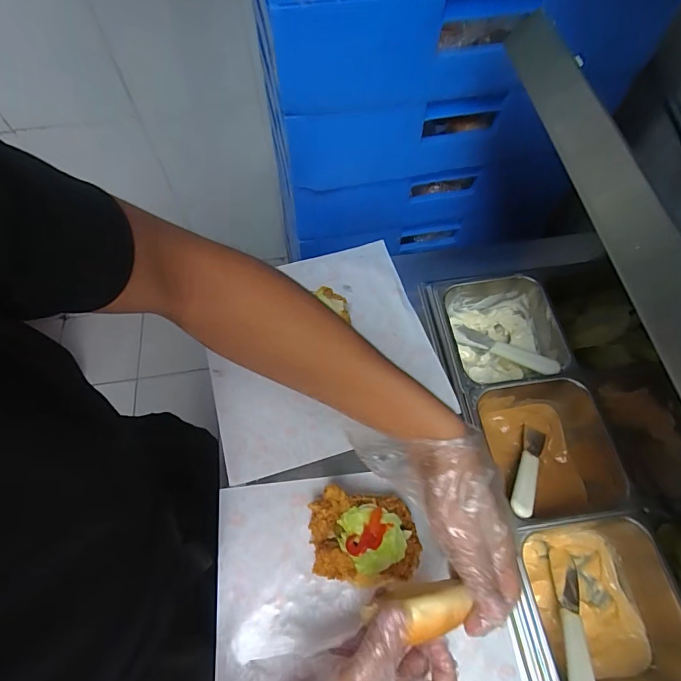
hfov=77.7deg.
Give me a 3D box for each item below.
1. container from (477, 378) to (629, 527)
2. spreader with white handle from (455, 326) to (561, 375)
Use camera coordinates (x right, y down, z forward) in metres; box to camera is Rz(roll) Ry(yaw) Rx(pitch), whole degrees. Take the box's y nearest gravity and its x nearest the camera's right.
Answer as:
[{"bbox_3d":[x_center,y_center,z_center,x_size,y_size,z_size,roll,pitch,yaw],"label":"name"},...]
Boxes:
[{"bbox_3d":[0.257,0.143,0.545,0.167,0.110,0.167,-1,62,1],"label":"container"},{"bbox_3d":[0.236,0.014,0.614,0.032,0.014,0.166,-41,39,-18],"label":"spreader with white handle"}]

